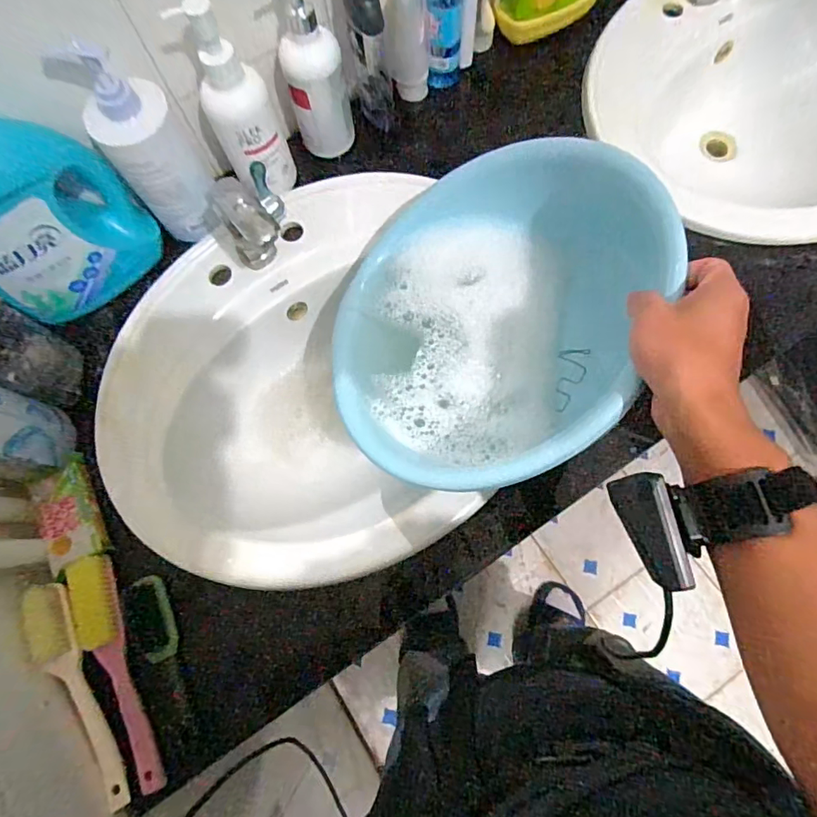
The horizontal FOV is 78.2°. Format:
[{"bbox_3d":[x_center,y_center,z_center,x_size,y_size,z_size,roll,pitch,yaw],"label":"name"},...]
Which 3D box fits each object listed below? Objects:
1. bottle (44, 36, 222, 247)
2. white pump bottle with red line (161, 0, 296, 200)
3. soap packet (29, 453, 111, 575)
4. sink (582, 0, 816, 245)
[{"bbox_3d":[-0.268,-0.270,0.531,0.082,0.192,0.080,-34,76,-7],"label":"bottle"},{"bbox_3d":[-0.178,-0.315,0.534,0.072,0.201,0.057,-16,74,-2],"label":"white pump bottle with red line"},{"bbox_3d":[-0.354,0.107,0.523,0.056,0.011,0.108,-19,75,-21],"label":"soap packet"},{"bbox_3d":[0.516,-0.416,0.735,0.494,0.208,0.424,26,77,9],"label":"sink"}]

